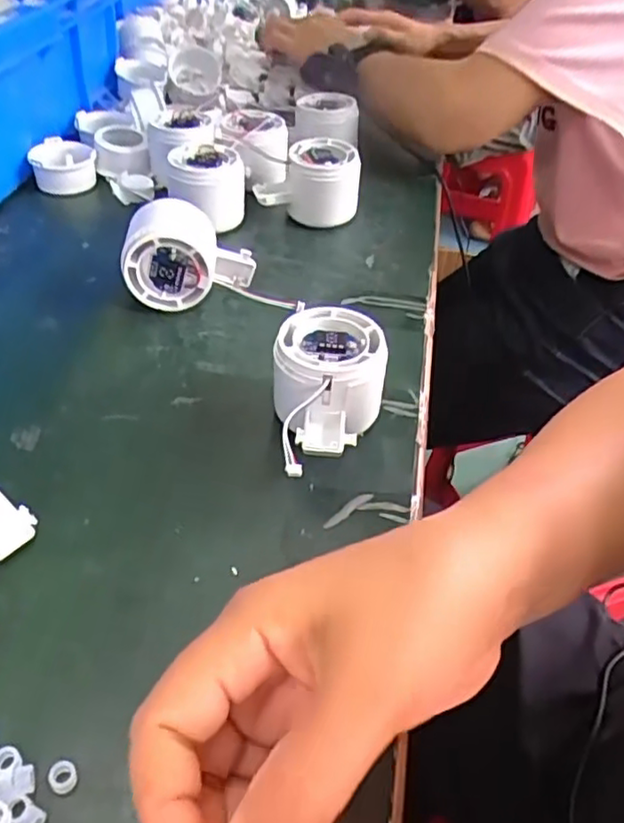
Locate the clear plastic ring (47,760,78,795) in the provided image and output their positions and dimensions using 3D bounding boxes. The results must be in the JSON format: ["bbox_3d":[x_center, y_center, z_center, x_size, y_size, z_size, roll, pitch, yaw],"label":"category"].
[{"bbox_3d":[-0.085,0.125,0.224,0.009,0.004,0.010,-31,53,-32],"label":"clear plastic ring"}]

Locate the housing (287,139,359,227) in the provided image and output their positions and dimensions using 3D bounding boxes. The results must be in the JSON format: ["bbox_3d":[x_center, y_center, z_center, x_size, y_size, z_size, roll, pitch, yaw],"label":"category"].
[{"bbox_3d":[0.011,-0.185,0.534,0.055,0.058,0.055,2,43,-2],"label":"housing"}]

